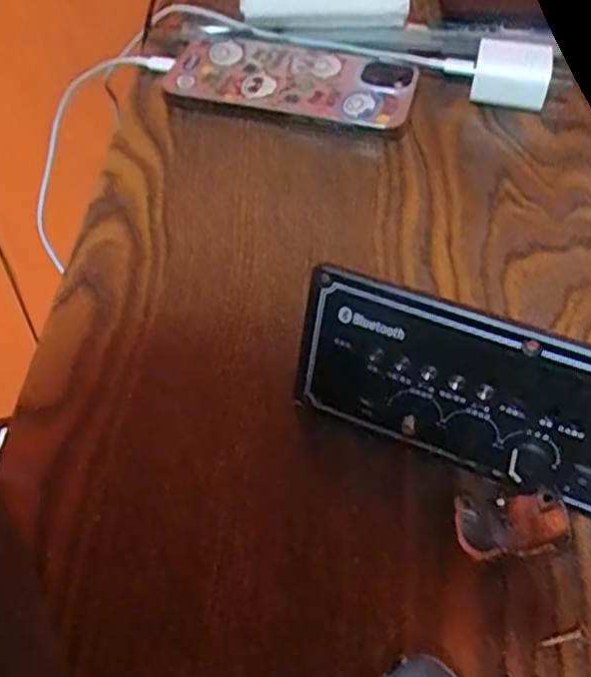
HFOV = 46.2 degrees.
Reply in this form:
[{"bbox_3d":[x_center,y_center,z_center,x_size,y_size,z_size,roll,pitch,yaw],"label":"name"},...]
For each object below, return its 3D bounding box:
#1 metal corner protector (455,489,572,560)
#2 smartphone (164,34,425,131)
[{"bbox_3d":[0.071,0.064,0.235,0.036,0.016,0.023,-7,52,-6],"label":"metal corner protector"},{"bbox_3d":[0.000,-0.148,0.392,0.134,0.006,0.062,6,59,-5],"label":"smartphone"}]

